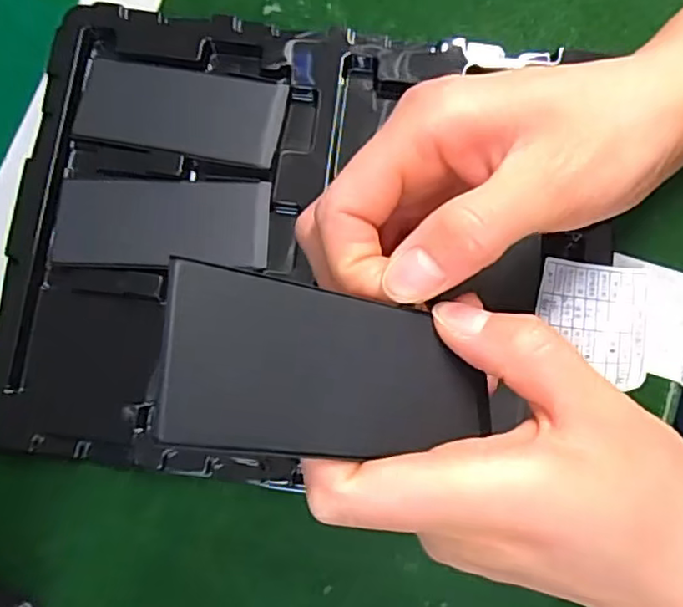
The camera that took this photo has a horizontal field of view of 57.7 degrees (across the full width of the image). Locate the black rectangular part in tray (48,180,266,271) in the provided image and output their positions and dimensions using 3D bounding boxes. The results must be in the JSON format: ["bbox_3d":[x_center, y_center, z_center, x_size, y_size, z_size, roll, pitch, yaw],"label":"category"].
[{"bbox_3d":[-0.084,-0.038,0.292,0.098,0.004,0.042,2,80,0],"label":"black rectangular part in tray"}]

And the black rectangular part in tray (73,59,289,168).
[{"bbox_3d":[-0.078,-0.094,0.300,0.097,0.004,0.044,10,80,2],"label":"black rectangular part in tray"}]

